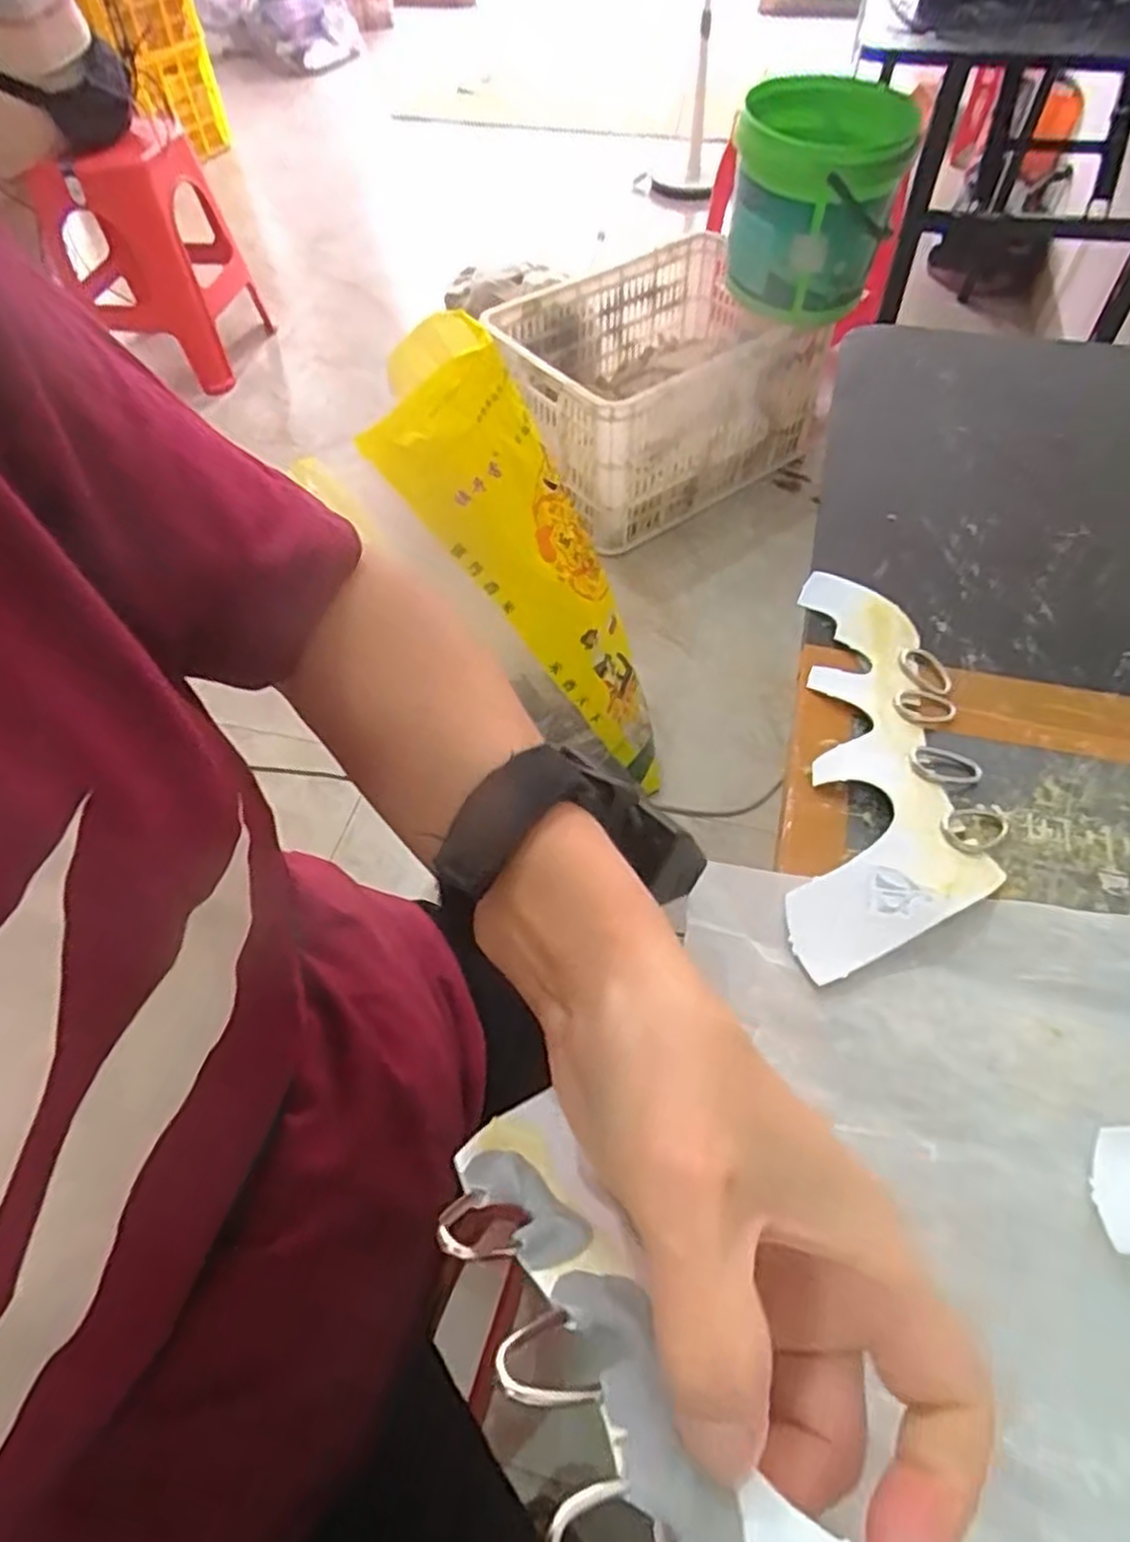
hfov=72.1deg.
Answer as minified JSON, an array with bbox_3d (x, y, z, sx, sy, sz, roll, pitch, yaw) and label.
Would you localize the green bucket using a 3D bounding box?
[{"bbox_3d":[0.417,-0.954,1.323,0.261,0.282,0.238,-1,55,1],"label":"green bucket"}]

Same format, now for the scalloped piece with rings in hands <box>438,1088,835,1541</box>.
[{"bbox_3d":[0.004,0.127,0.174,0.060,0.034,0.127,-24,32,-15],"label":"scalloped piece with rings in hands"}]

